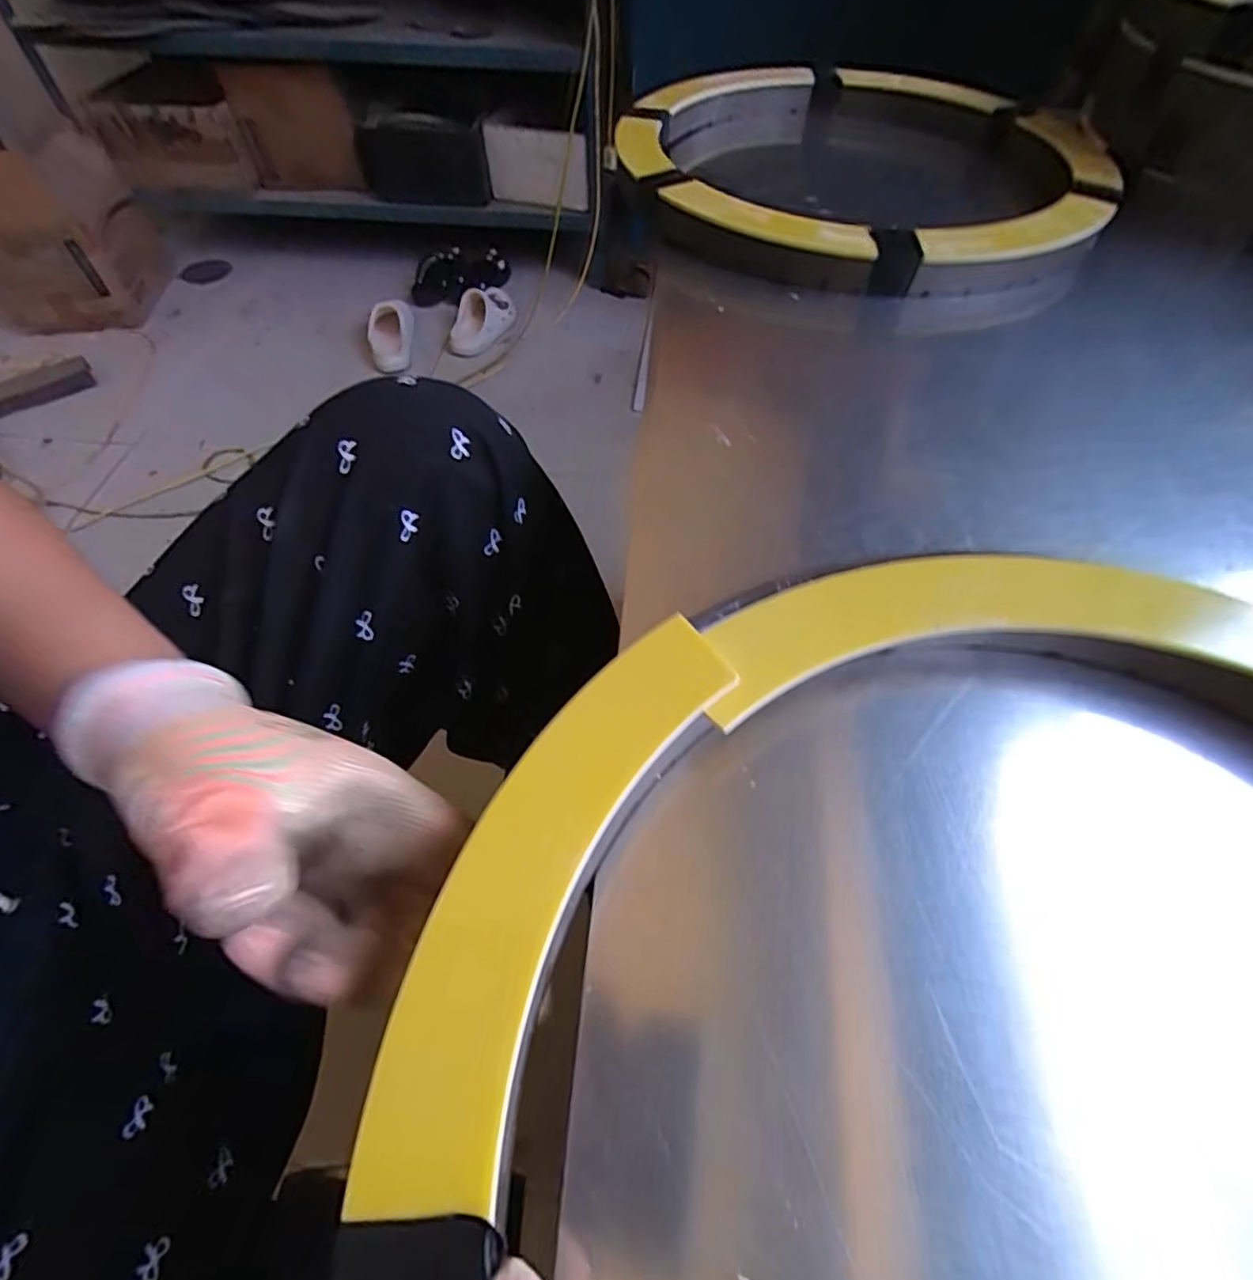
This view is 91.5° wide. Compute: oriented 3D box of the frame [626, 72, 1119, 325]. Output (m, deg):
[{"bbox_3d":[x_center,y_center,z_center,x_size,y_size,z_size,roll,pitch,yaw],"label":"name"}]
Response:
[{"bbox_3d":[0.170,-0.344,0.450,0.329,0.041,0.330,31,61,18],"label":"frame"}]

